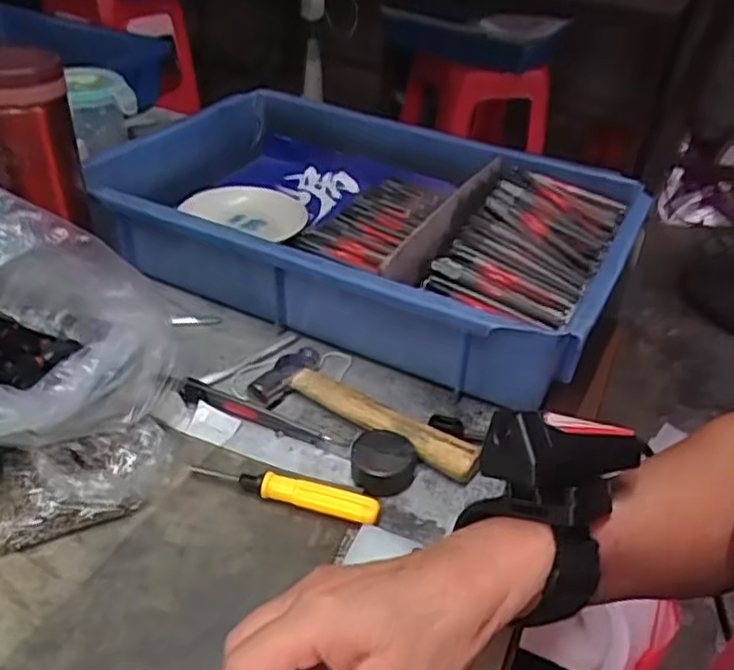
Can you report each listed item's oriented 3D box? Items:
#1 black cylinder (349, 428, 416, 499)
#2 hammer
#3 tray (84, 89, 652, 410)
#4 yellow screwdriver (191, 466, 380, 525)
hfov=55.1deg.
[{"bbox_3d":[0.009,0.079,0.434,0.038,0.021,0.038,6,36,1],"label":"black cylinder"},{"bbox_3d":[0.002,0.049,0.476,0.162,0.022,0.052,21,39,21],"label":"hammer"},{"bbox_3d":[-0.006,-0.107,0.628,0.445,0.084,0.307,20,39,20],"label":"tray"},{"bbox_3d":[-0.048,0.090,0.411,0.111,0.019,0.012,13,37,11],"label":"yellow screwdriver"}]

